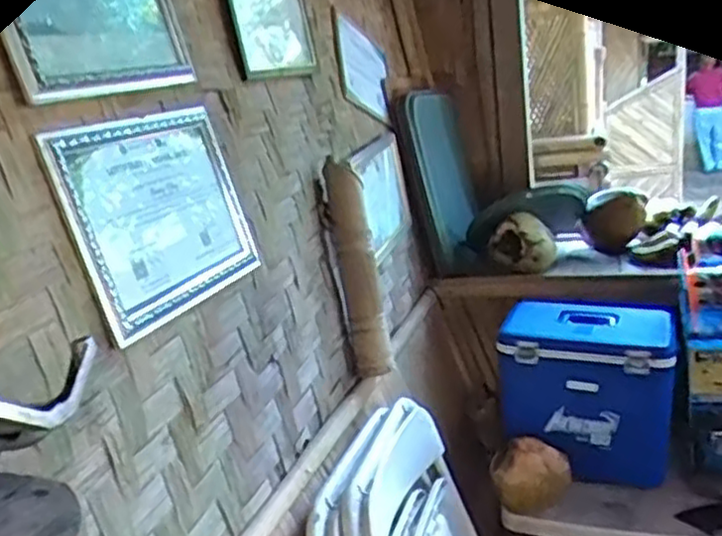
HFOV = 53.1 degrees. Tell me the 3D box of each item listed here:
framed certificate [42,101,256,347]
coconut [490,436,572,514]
[{"bbox_3d":[-0.259,-0.080,0.984,0.018,0.260,0.355,-14,11,24],"label":"framed certificate"},{"bbox_3d":[0.354,0.440,1.537,0.143,0.109,0.128,8,22,39],"label":"coconut"}]

